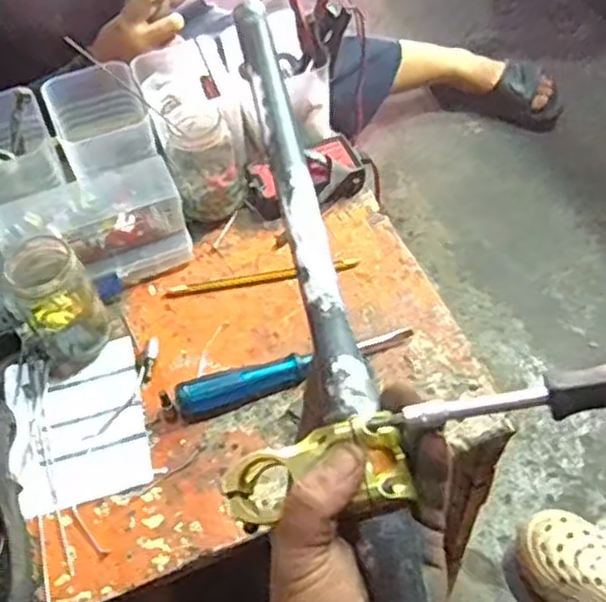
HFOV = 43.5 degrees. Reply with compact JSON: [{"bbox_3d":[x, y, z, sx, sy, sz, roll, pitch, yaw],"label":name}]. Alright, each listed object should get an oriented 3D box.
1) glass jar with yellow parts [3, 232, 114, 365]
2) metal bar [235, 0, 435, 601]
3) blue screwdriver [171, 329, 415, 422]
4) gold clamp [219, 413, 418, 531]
[{"bbox_3d":[-0.196,0.000,0.620,0.060,0.101,0.056,-34,59,-20],"label":"glass jar with yellow parts"},{"bbox_3d":[0.035,0.090,0.379,0.027,0.018,0.579,-12,71,-6],"label":"metal bar"},{"bbox_3d":[-0.006,0.053,0.623,0.198,0.026,0.025,-18,55,-10],"label":"blue screwdriver"},{"bbox_3d":[0.007,0.087,0.374,0.092,0.027,0.041,-16,53,7],"label":"gold clamp"}]

